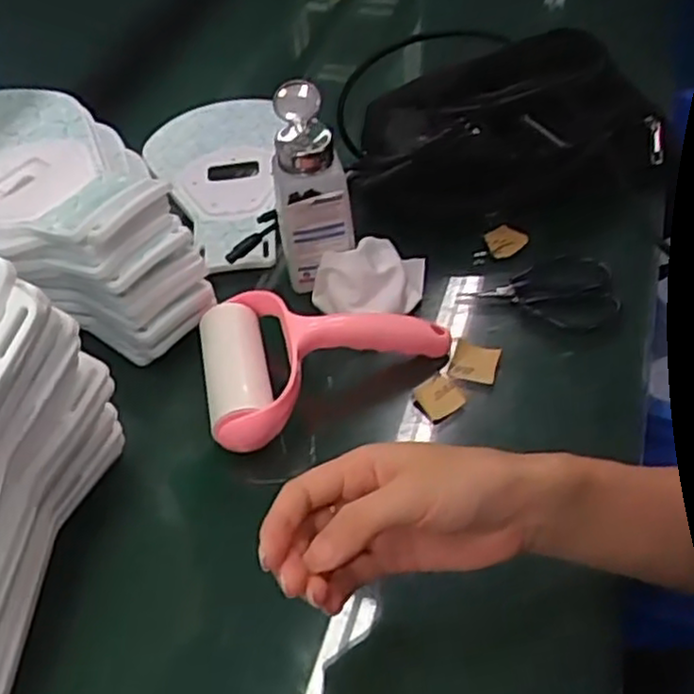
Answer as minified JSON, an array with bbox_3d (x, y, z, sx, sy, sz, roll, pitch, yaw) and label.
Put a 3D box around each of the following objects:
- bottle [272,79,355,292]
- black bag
[{"bbox_3d":[-0.029,-0.118,0.564,0.055,0.138,0.066,-10,49,-4],"label":"bottle"},{"bbox_3d":[0.129,-0.184,0.639,0.251,0.095,0.156,-6,49,0],"label":"black bag"}]

